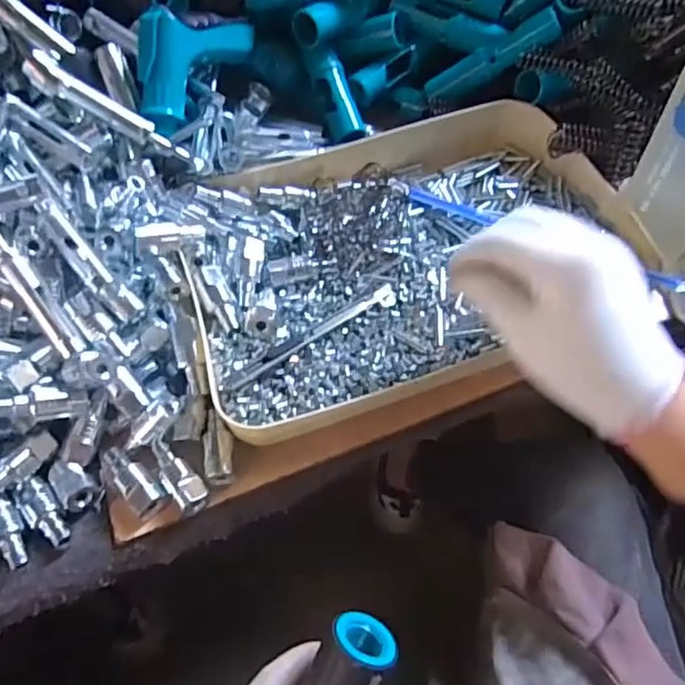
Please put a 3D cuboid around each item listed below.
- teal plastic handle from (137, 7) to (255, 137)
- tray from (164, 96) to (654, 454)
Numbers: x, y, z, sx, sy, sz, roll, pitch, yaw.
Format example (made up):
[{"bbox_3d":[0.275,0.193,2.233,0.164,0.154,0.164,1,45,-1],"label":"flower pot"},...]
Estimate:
[{"bbox_3d":[-0.121,-0.227,0.460,0.035,0.069,0.128,21,62,15],"label":"teal plastic handle"},{"bbox_3d":[0.048,-0.068,0.443,0.322,0.044,0.225,-19,59,-8],"label":"tray"}]

